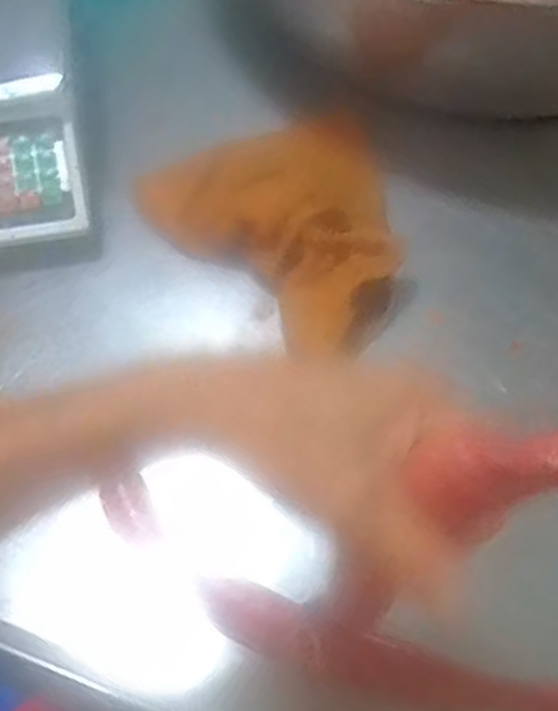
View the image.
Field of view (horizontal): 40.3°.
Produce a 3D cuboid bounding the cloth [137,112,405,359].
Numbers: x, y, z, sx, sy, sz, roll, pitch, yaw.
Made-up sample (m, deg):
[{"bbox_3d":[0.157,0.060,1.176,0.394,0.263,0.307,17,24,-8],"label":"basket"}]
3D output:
[{"bbox_3d":[0.016,-0.116,0.620,0.201,0.043,0.226,-28,63,-14],"label":"cloth"}]

